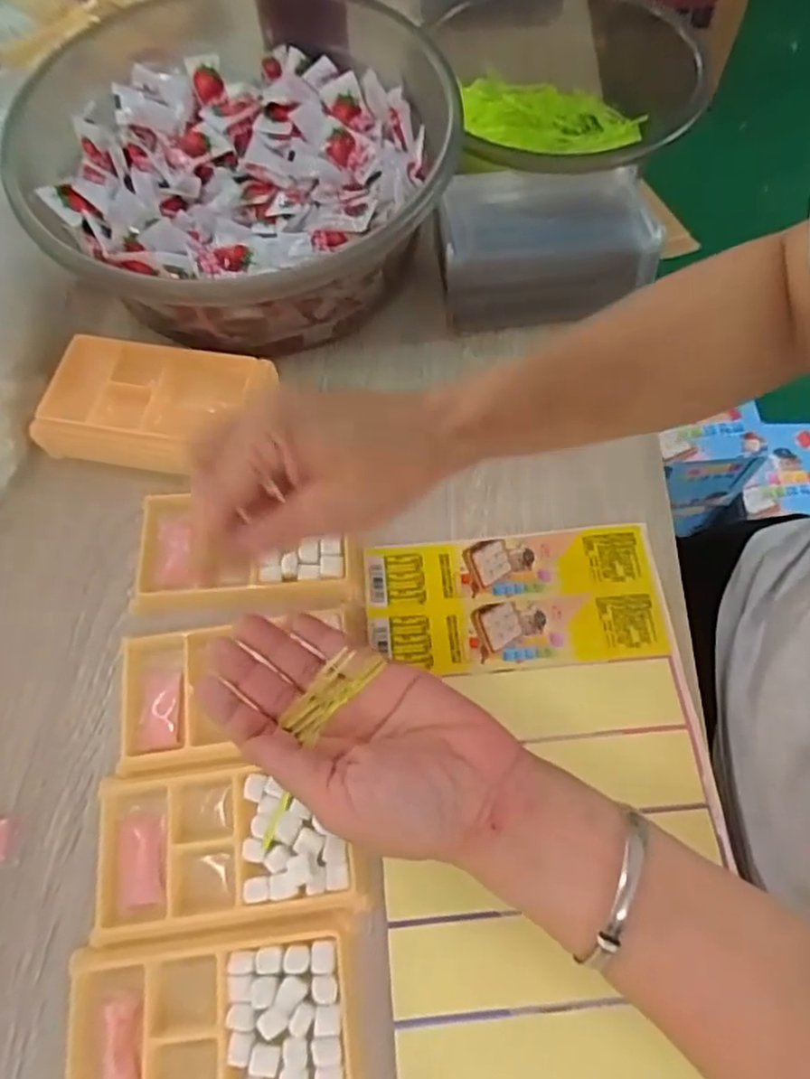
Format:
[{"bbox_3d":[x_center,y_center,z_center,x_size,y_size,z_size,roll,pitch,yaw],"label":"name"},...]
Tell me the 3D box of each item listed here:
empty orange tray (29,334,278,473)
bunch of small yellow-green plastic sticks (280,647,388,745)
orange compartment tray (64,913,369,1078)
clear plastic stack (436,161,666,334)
[{"bbox_3d":[-0.160,-0.085,0.439,0.140,0.046,0.076,8,66,7],"label":"empty orange tray"},{"bbox_3d":[-0.035,0.070,0.314,0.017,0.004,0.050,40,84,19],"label":"bunch of small yellow-green plastic sticks"},{"bbox_3d":[-0.089,0.226,0.311,0.135,0.010,0.079,-8,65,0],"label":"orange compartment tray"},{"bbox_3d":[0.098,-0.195,0.461,0.150,0.066,0.083,-5,65,1],"label":"clear plastic stack"}]

